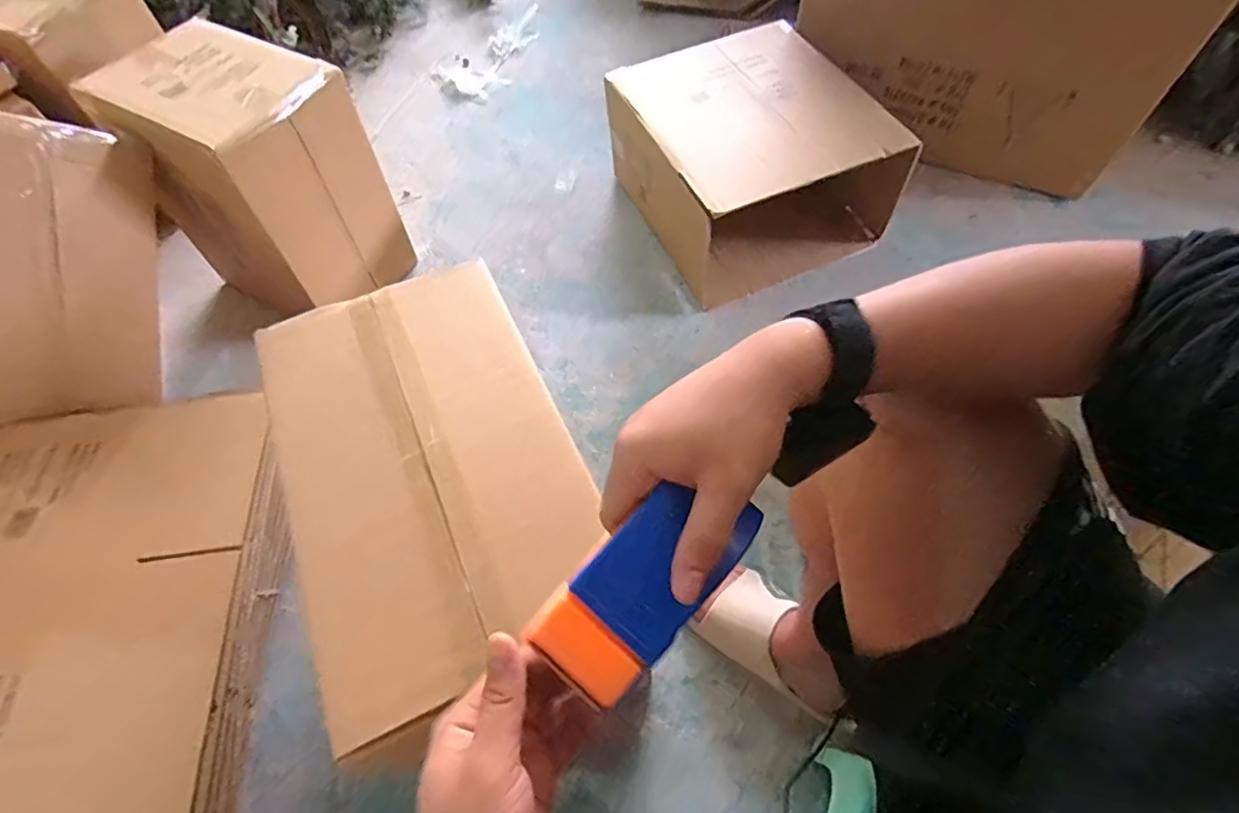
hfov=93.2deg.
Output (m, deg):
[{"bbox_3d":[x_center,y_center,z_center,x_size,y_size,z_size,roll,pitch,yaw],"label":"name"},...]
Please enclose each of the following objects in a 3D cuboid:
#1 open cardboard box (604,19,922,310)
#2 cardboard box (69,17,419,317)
[{"bbox_3d":[0.243,-0.463,1.104,0.415,0.240,0.407,-21,61,-10],"label":"open cardboard box"},{"bbox_3d":[-0.578,-0.362,0.973,0.300,0.382,0.228,21,62,14],"label":"cardboard box"}]

